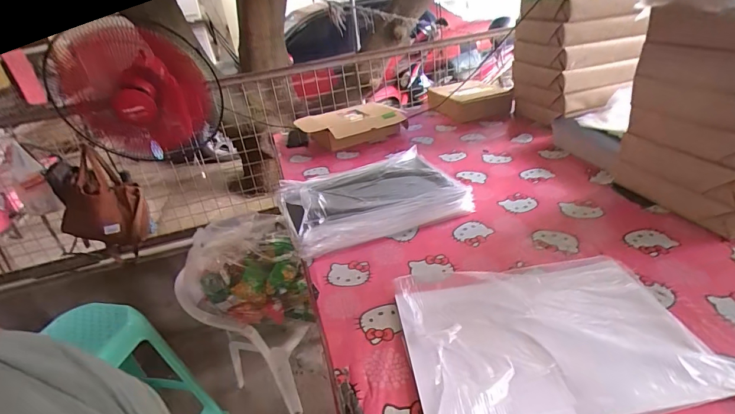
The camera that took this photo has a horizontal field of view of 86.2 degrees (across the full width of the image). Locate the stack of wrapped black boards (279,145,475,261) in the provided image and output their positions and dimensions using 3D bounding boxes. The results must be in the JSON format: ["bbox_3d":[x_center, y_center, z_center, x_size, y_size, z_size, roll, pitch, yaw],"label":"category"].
[{"bbox_3d":[-0.002,-0.032,0.930,0.391,0.072,0.318,-16,30,-15],"label":"stack of wrapped black boards"}]

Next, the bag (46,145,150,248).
[{"bbox_3d":[-0.970,-0.016,1.424,0.240,0.341,0.169,3,31,18],"label":"bag"}]

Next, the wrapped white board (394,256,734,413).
[{"bbox_3d":[0.243,0.172,0.559,0.374,0.028,0.279,-8,29,-1],"label":"wrapped white board"}]

